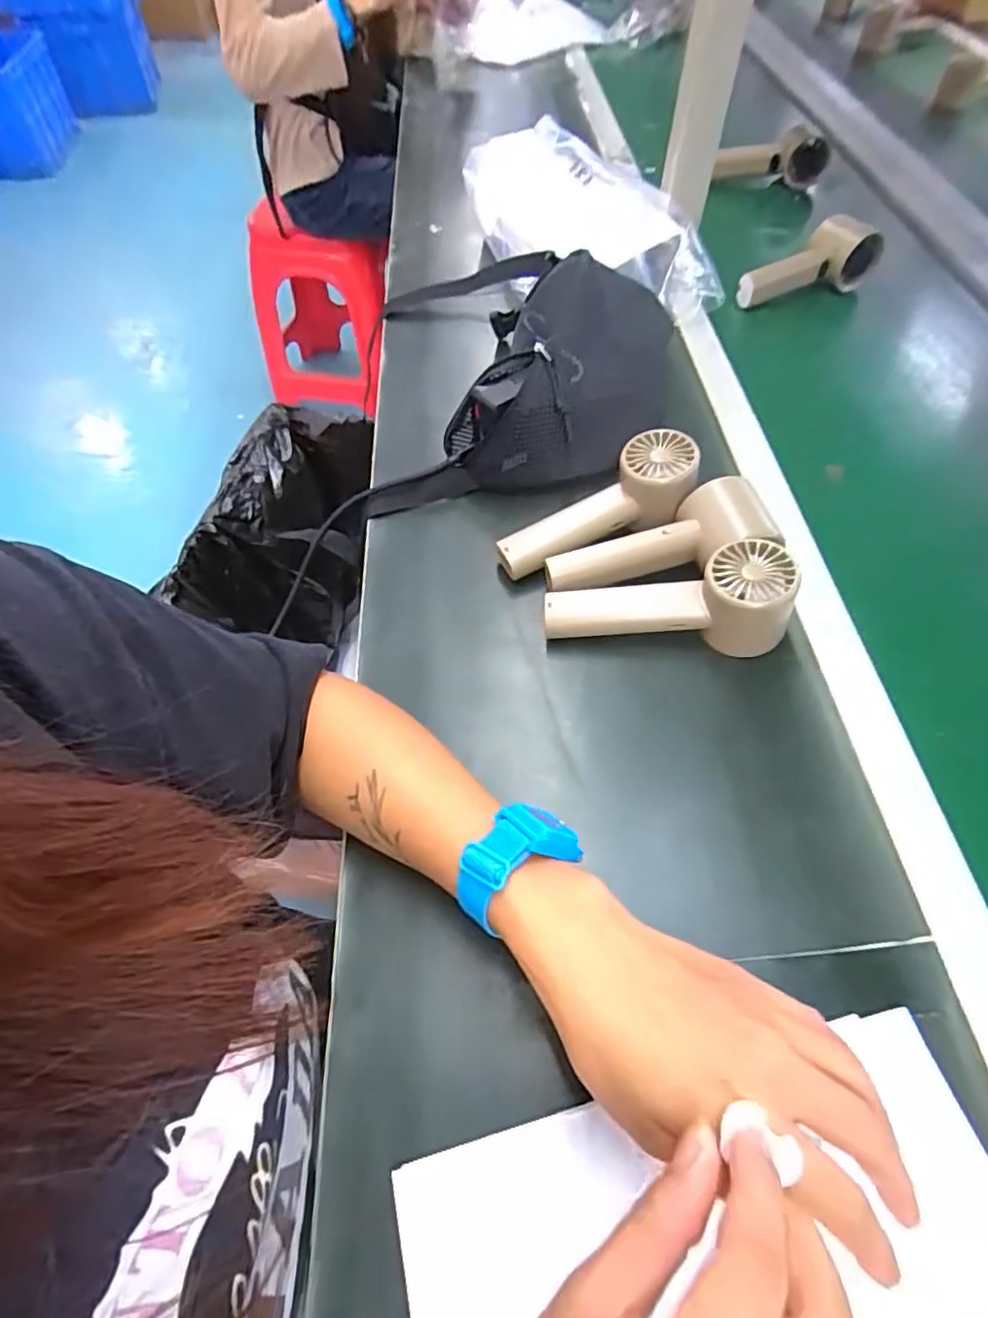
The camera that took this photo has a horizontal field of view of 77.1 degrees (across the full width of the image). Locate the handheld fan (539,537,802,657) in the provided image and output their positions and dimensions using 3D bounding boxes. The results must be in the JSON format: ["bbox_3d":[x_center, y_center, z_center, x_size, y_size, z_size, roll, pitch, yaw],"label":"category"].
[{"bbox_3d":[0.114,-0.041,0.412,0.159,0.061,0.049,5,57,9],"label":"handheld fan"}]

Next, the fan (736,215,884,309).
[{"bbox_3d":[0.328,-0.402,0.650,0.156,0.070,0.066,-31,62,-18],"label":"fan"}]

